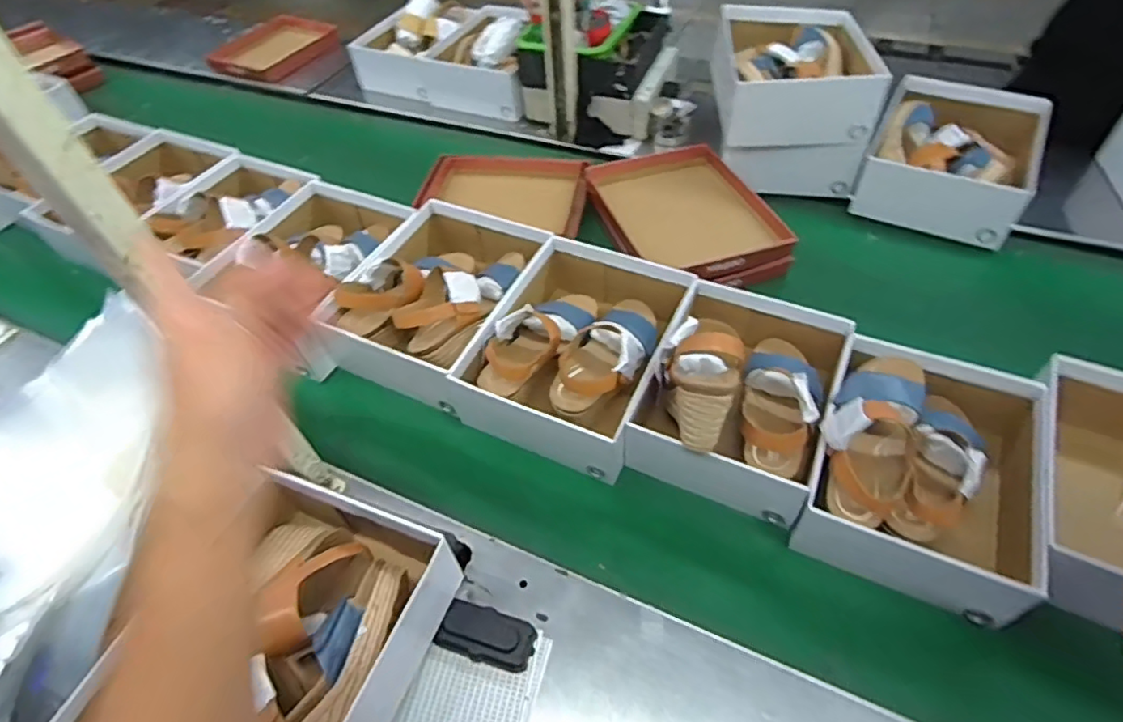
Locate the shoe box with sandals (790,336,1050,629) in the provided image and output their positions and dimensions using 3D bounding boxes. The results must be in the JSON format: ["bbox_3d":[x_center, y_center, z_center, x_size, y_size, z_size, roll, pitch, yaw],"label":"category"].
[{"bbox_3d":[0.412,0.107,0.677,0.220,0.156,0.292,20,53,19],"label":"shoe box with sandals"}]

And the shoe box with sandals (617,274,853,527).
[{"bbox_3d":[0.227,0.019,0.730,0.205,0.206,0.260,20,54,19],"label":"shoe box with sandals"}]

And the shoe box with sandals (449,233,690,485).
[{"bbox_3d":[0.028,-0.017,0.833,0.242,0.127,0.314,20,54,19],"label":"shoe box with sandals"}]

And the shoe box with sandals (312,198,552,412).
[{"bbox_3d":[-0.178,-0.094,0.903,0.243,0.127,0.300,21,54,20],"label":"shoe box with sandals"}]

